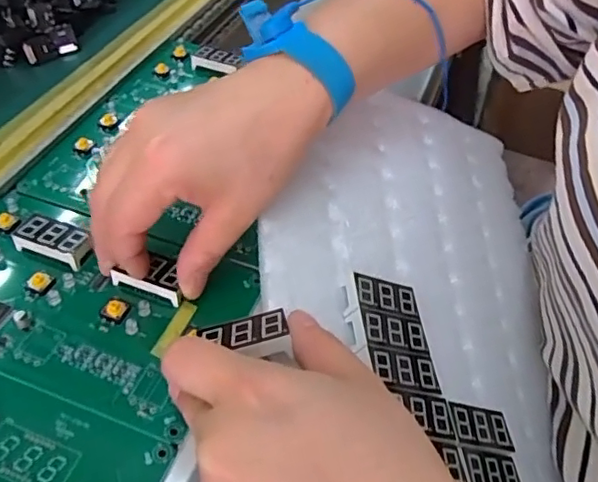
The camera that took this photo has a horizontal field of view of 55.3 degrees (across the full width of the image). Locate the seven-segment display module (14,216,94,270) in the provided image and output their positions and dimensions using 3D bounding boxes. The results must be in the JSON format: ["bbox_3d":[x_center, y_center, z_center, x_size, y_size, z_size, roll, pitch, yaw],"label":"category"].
[{"bbox_3d":[-0.132,0.000,0.309,0.040,0.012,0.019,16,48,10],"label":"seven-segment display module"}]

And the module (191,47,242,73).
[{"bbox_3d":[-0.065,-0.139,0.443,0.036,0.011,0.021,23,49,16],"label":"module"}]

